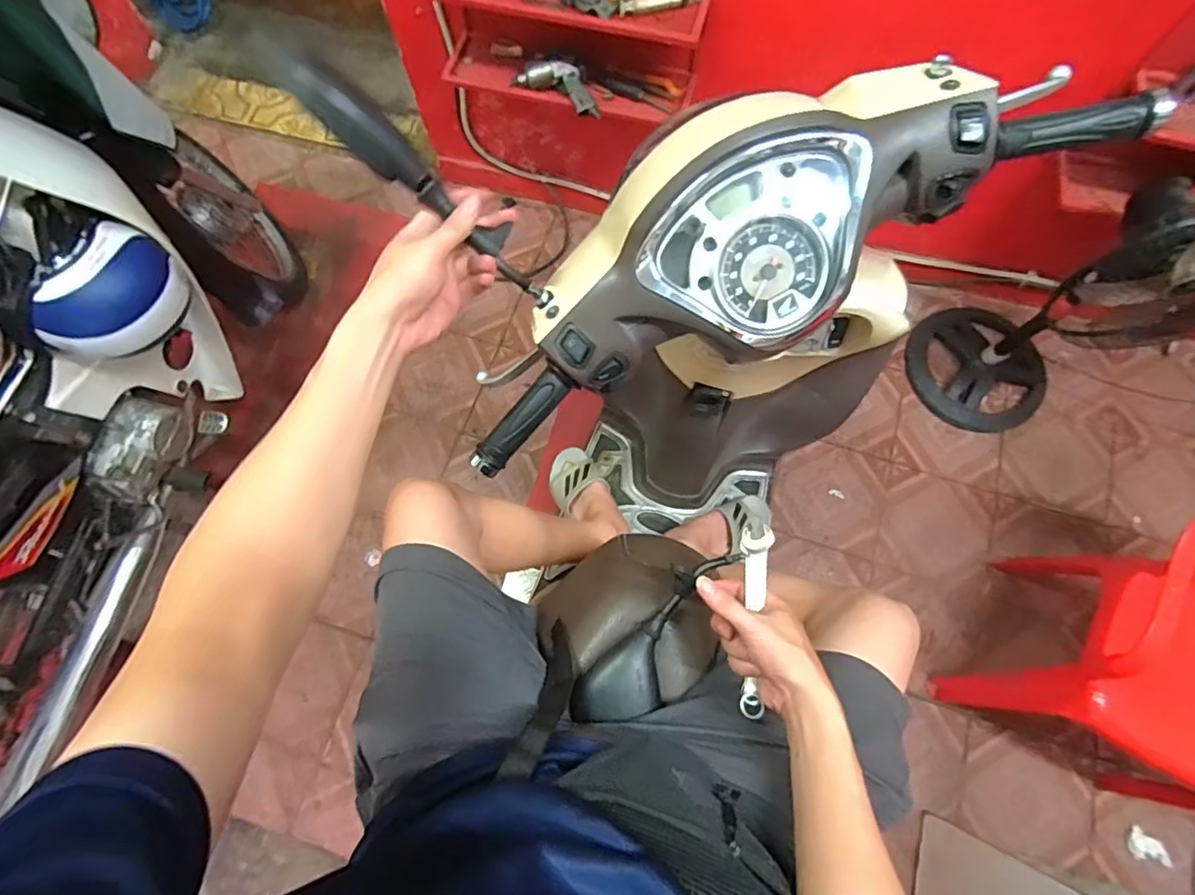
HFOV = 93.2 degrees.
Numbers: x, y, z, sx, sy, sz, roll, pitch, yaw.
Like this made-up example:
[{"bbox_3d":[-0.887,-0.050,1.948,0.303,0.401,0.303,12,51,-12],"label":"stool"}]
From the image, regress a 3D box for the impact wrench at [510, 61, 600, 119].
[{"bbox_3d":[-0.083,-0.849,1.313,0.214,0.053,0.091,31,74,10],"label":"impact wrench"}]

